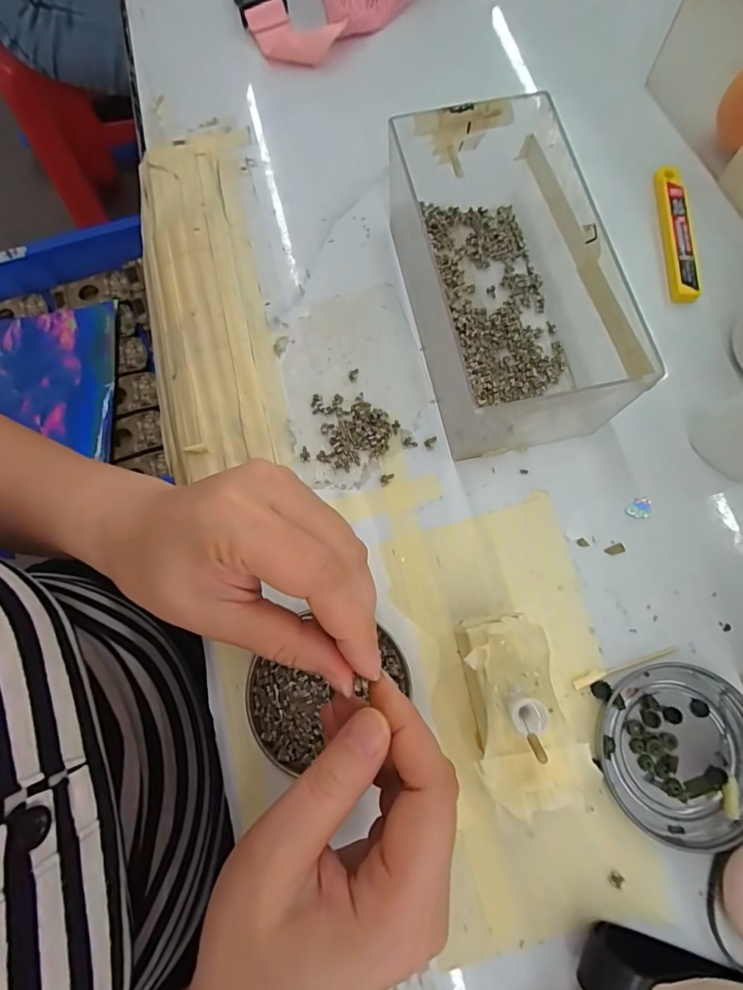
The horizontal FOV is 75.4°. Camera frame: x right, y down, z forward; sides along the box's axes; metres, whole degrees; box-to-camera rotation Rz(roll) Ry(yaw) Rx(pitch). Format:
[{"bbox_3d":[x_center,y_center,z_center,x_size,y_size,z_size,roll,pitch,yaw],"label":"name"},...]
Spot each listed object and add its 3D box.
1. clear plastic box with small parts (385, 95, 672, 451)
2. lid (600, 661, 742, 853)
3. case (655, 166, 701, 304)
[{"bbox_3d":[0.071,-0.121,0.272,0.090,0.069,0.183,-10,74,-1],"label":"clear plastic box with small parts"},{"bbox_3d":[0.151,0.125,0.232,0.076,0.009,0.075,0,74,1],"label":"lid"},{"bbox_3d":[0.198,-0.171,0.314,0.019,0.008,0.100,0,74,2],"label":"case"}]

